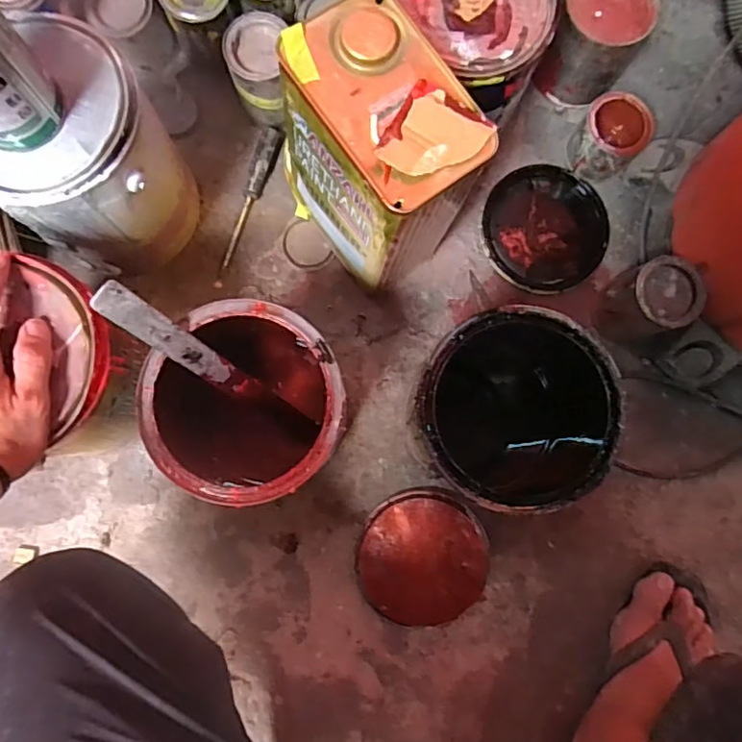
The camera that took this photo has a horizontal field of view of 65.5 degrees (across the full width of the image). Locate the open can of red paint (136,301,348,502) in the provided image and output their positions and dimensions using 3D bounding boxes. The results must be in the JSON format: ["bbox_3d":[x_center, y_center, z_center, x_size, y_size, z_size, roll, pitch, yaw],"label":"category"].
[{"bbox_3d":[-0.108,0.035,0.564,0.157,0.195,0.161,0,83,-3],"label":"open can of red paint"}]

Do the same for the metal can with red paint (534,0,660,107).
[{"bbox_3d":[0.251,-0.378,0.662,0.089,0.123,0.087,0,83,-3],"label":"metal can with red paint"}]

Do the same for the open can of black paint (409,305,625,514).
[{"bbox_3d":[0.124,0.041,0.566,0.177,0.214,0.163,0,83,-3],"label":"open can of black paint"}]

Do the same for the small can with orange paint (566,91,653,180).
[{"bbox_3d":[0.276,-0.271,0.675,0.071,0.075,0.071,0,83,-3],"label":"small can with orange paint"}]

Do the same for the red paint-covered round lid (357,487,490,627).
[{"bbox_3d":[0.059,0.205,0.641,0.141,0.027,0.140,0,83,-3],"label":"red paint-covered round lid"}]

